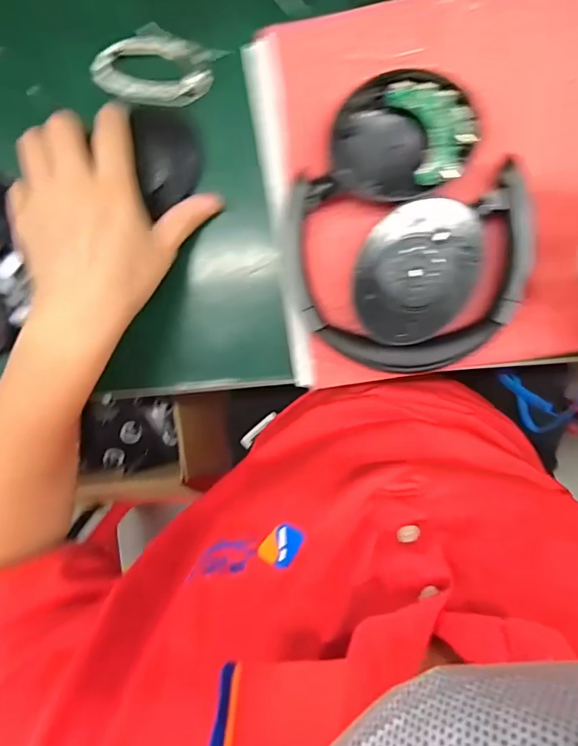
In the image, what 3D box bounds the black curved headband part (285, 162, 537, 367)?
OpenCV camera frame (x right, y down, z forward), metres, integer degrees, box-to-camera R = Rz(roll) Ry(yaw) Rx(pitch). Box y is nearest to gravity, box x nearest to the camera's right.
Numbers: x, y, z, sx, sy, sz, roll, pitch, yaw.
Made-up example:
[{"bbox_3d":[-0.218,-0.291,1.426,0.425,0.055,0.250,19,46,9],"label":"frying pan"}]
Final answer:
[{"bbox_3d":[0.072,-0.062,0.293,0.146,0.022,0.118,1,97,5],"label":"black curved headband part"}]

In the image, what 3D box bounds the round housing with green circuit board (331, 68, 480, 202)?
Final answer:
[{"bbox_3d":[0.069,-0.143,0.282,0.083,0.017,0.066,-1,97,6],"label":"round housing with green circuit board"}]

